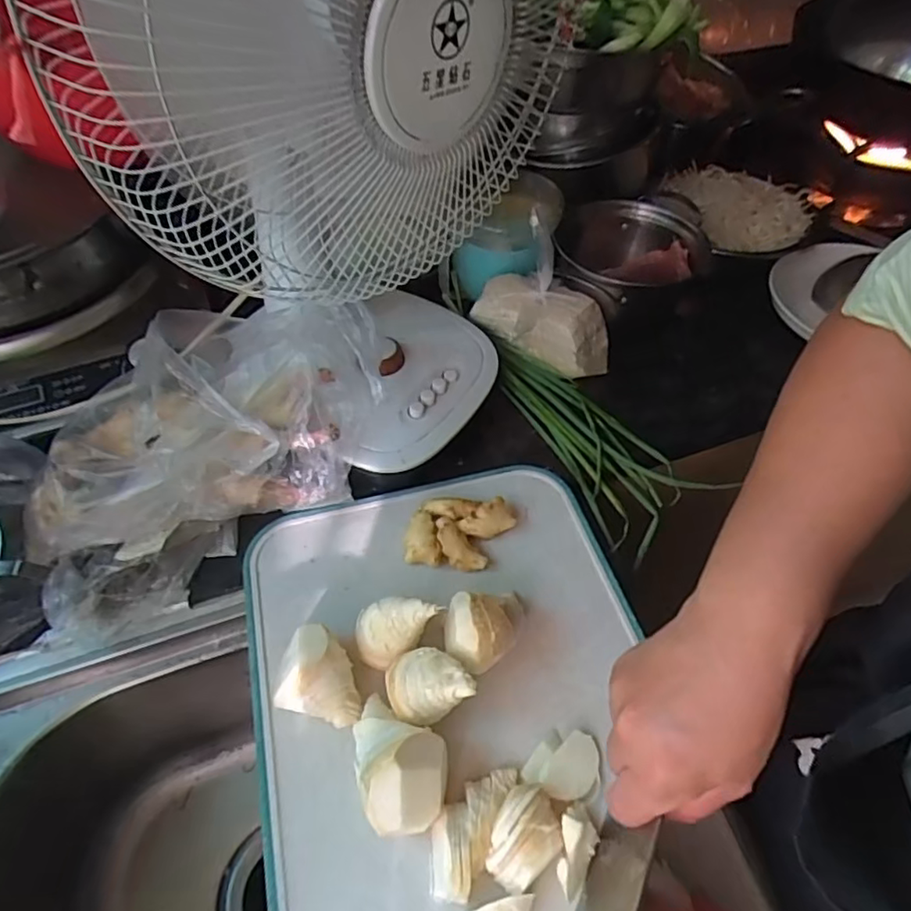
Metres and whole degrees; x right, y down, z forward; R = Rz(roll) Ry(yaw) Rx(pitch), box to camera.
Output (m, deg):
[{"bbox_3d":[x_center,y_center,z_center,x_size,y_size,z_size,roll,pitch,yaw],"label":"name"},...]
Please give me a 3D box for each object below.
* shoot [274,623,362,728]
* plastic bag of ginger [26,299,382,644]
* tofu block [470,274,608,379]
[{"bbox_3d":[-0.088,0.144,0.398,0.056,0.052,0.048,10,51,8],"label":"shoot"},{"bbox_3d":[-0.197,-0.015,0.475,0.284,0.134,0.152,-33,58,-25],"label":"plastic bag of ginger"},{"bbox_3d":[0.088,-0.131,0.617,0.136,0.069,0.051,20,53,15],"label":"tofu block"}]

